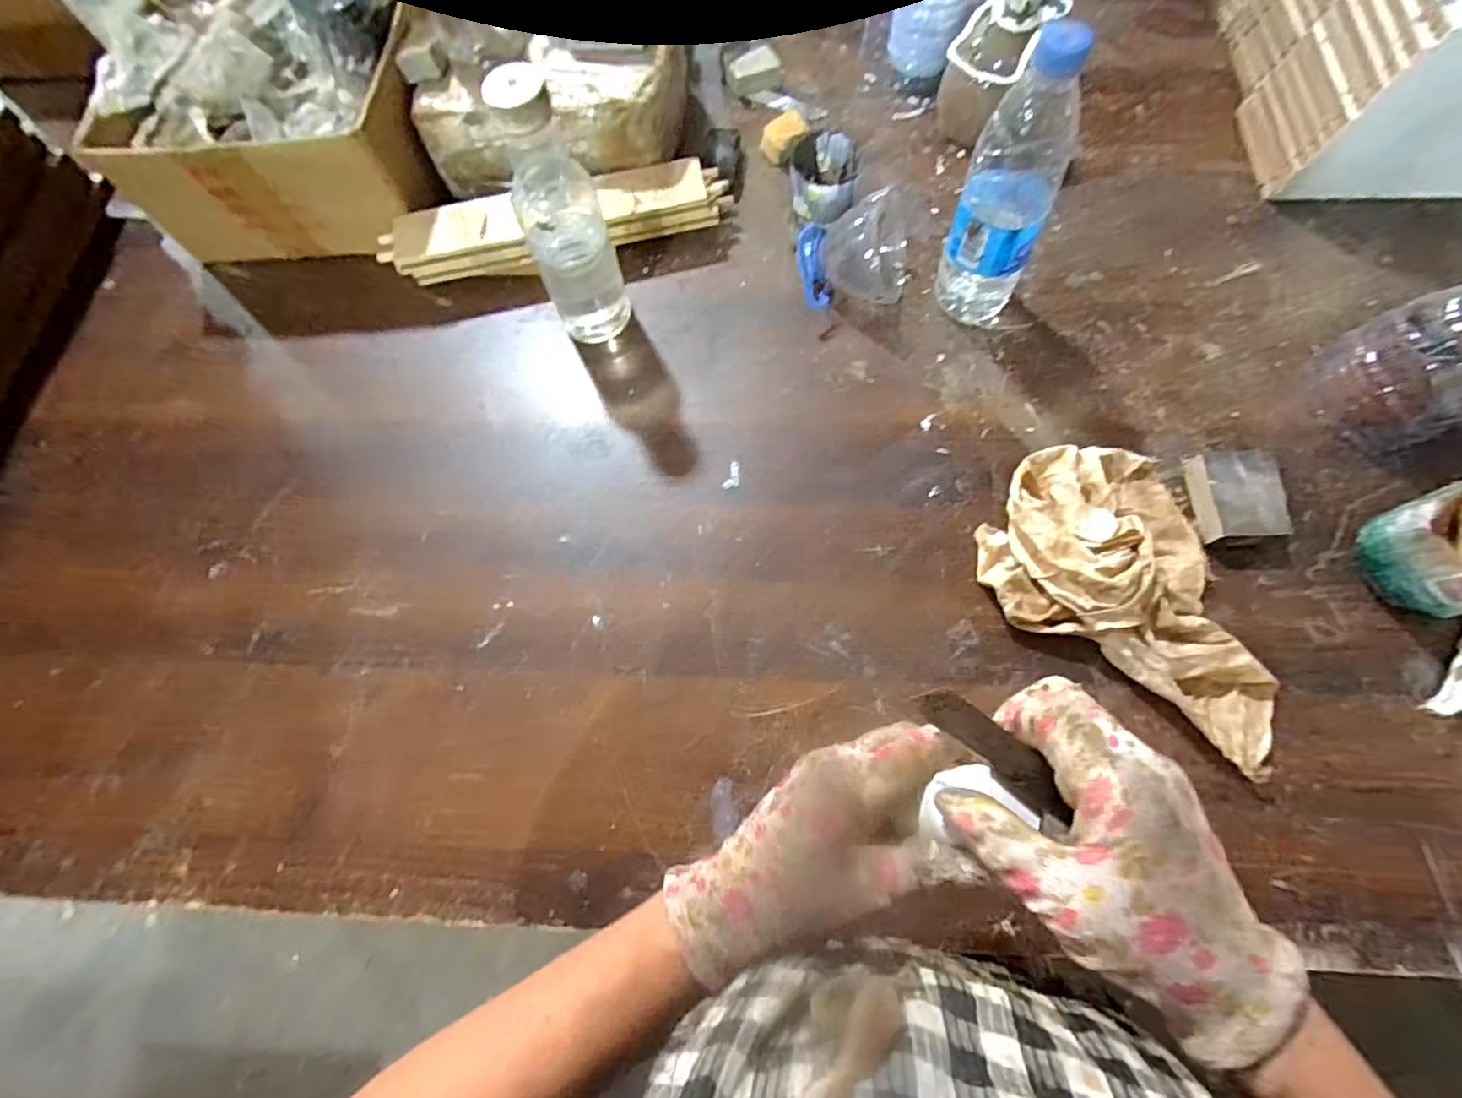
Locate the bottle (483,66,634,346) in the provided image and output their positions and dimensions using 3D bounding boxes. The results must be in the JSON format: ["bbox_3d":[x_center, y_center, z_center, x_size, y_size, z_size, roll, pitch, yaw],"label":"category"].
[{"bbox_3d":[-0.125,-0.243,0.477,0.060,0.209,0.049,-20,71,-4],"label":"bottle"}]

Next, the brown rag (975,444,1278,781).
[{"bbox_3d":[0.311,0.015,0.451,0.230,0.055,0.172,33,76,13],"label":"brown rag"}]

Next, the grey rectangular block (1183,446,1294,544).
[{"bbox_3d":[0.390,-0.041,0.481,0.054,0.026,0.070,0,71,3],"label":"grey rectangular block"}]

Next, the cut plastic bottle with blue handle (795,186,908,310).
[{"bbox_3d":[0.111,-0.259,0.545,0.114,0.075,0.078,-18,71,-3],"label":"cut plastic bottle with blue handle"}]

